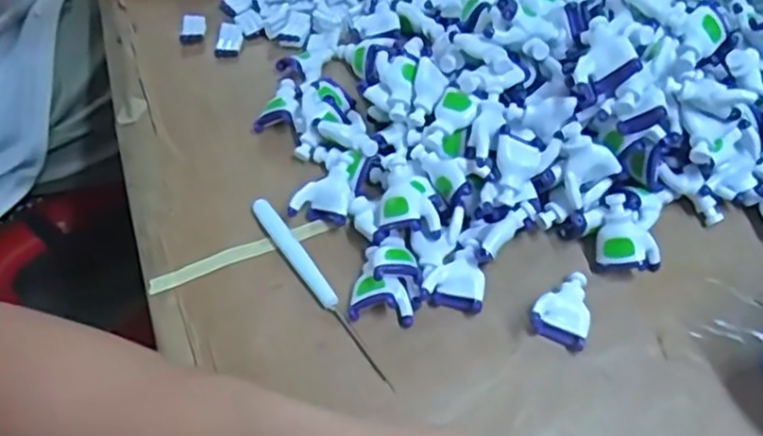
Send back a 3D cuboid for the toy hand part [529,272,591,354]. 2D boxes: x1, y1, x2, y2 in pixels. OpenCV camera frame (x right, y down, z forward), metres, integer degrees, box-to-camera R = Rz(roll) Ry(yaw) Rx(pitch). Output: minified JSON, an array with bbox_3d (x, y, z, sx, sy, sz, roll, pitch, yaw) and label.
[{"bbox_3d":[0.098,0.045,0.367,0.030,0.019,0.043,23,62,17],"label":"toy hand part"}]

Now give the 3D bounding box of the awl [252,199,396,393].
[{"bbox_3d":[-0.034,0.040,0.392,0.012,0.010,0.133,-32,61,-16],"label":"awl"}]

